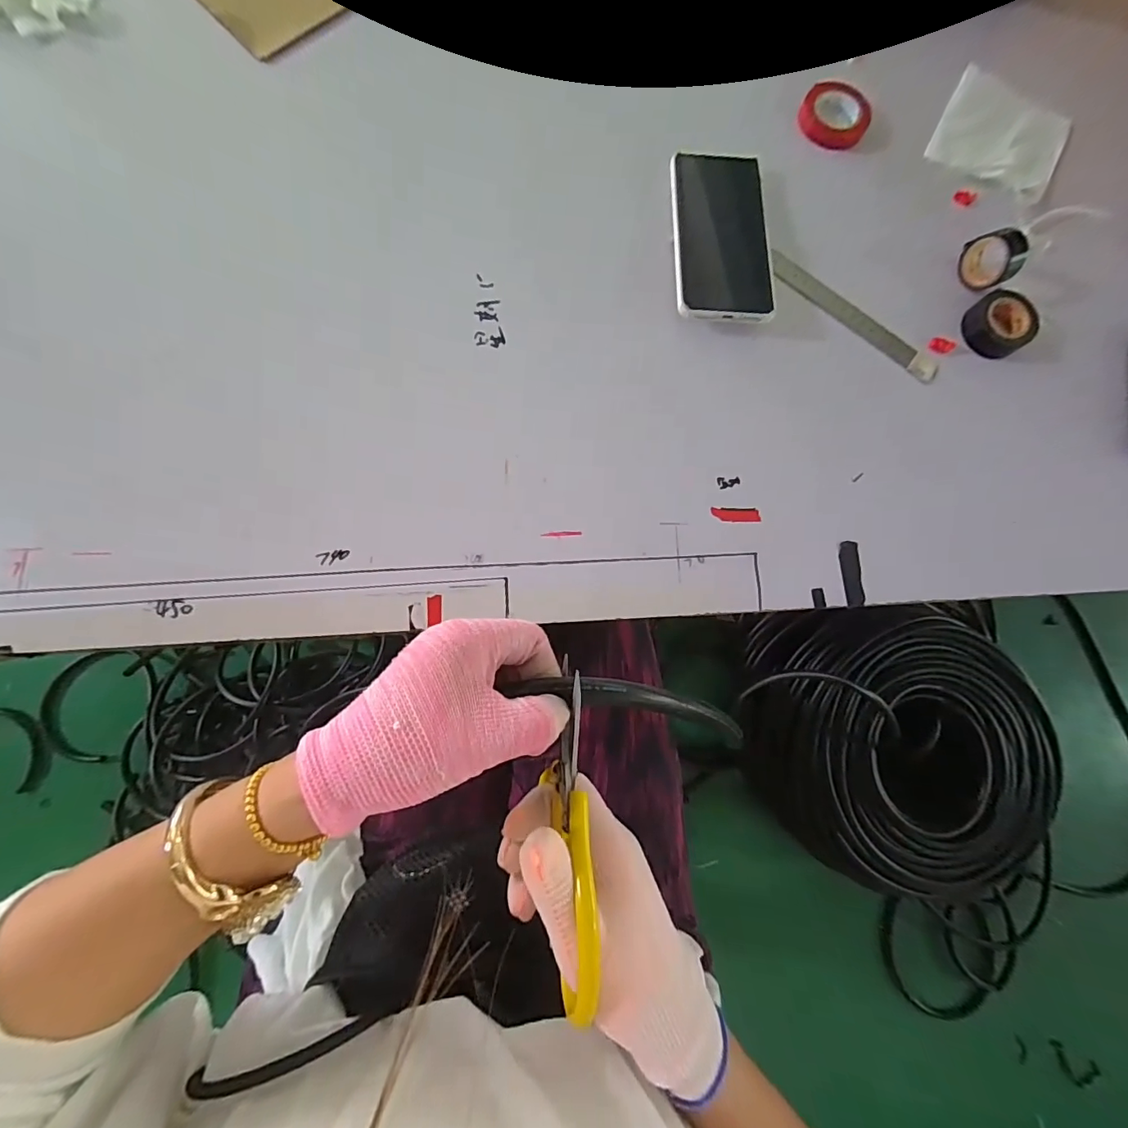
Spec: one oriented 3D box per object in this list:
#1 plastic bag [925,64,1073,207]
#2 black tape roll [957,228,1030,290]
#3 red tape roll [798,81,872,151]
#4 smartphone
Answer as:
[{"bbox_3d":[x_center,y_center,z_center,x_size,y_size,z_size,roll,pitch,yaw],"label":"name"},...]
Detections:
[{"bbox_3d":[0.408,-0.401,0.447,0.112,0.015,0.124,35,80,3],"label":"plastic bag"},{"bbox_3d":[0.360,-0.257,0.406,0.019,0.045,0.046,-13,82,-5],"label":"black tape roll"},{"bbox_3d":[0.249,-0.412,0.440,0.063,0.014,0.055,32,80,2],"label":"red tape roll"},{"bbox_3d":[0.130,-0.273,0.396,0.077,0.012,0.160,1,81,-3],"label":"smartphone"}]

